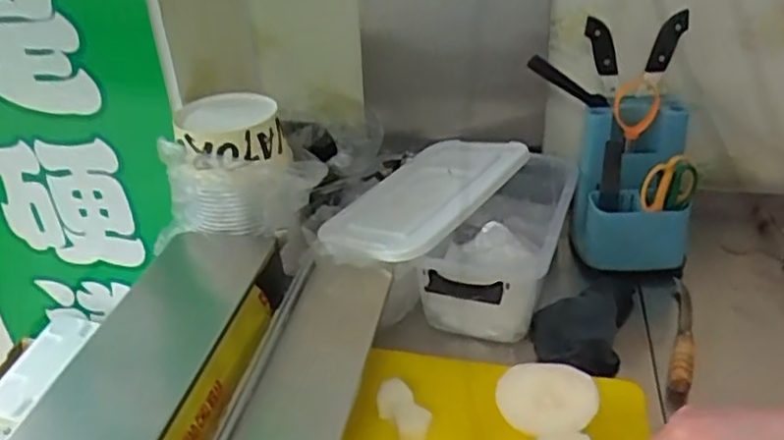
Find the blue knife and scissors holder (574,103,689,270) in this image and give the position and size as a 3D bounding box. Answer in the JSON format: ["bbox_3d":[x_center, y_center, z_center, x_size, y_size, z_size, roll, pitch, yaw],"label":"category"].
[{"bbox_3d":[0.300,-0.034,0.830,0.135,0.189,0.072,5,33,14],"label":"blue knife and scissors holder"}]

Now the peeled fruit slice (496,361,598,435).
[{"bbox_3d":[0.152,0.172,0.658,0.091,0.010,0.093,-4,35,2],"label":"peeled fruit slice"}]

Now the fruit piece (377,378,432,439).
[{"bbox_3d":[0.013,0.193,0.681,0.043,0.031,0.063,-22,36,-27],"label":"fruit piece"}]

